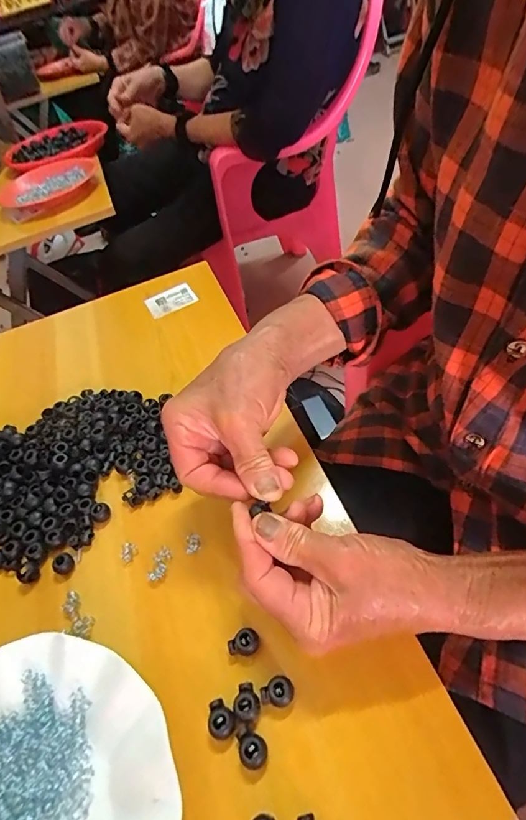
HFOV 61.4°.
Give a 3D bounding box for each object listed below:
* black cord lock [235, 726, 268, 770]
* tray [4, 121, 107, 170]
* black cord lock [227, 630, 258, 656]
[{"bbox_3d":[-0.006,0.187,0.246,0.015,0.009,0.019,-17,48,-2],"label":"black cord lock"},{"bbox_3d":[-0.489,-0.626,1.065,0.245,0.042,0.253,-30,50,-13],"label":"tray"},{"bbox_3d":[-0.012,0.149,0.281,0.019,0.010,0.013,-28,50,-11],"label":"black cord lock"}]

